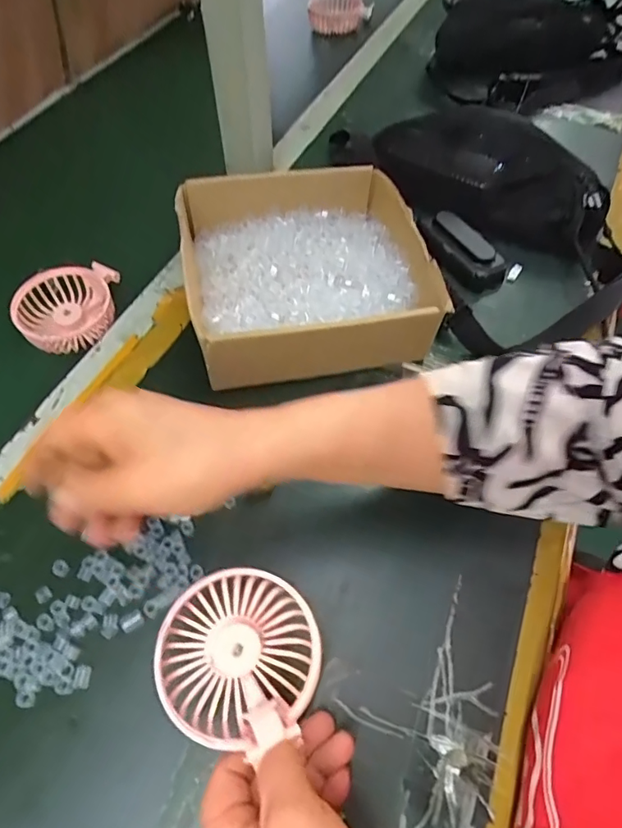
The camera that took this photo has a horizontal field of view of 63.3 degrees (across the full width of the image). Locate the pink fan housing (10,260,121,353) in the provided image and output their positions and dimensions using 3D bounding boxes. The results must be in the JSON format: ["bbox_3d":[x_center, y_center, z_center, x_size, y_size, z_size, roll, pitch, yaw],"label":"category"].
[{"bbox_3d":[-0.233,-0.105,0.491,0.101,0.032,0.082,-39,67,-24],"label":"pink fan housing"}]

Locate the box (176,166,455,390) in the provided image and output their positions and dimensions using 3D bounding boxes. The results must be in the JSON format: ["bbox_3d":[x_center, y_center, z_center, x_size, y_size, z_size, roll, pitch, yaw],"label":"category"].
[{"bbox_3d":[-0.008,-0.134,0.478,0.212,0.072,0.207,-9,59,-9],"label":"box"}]

